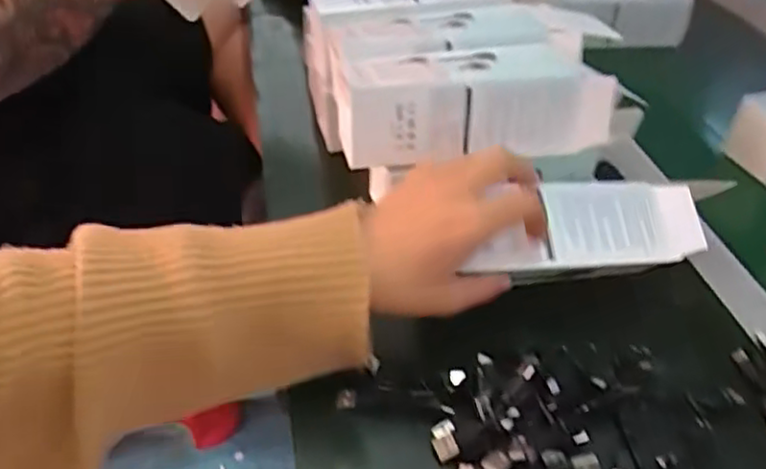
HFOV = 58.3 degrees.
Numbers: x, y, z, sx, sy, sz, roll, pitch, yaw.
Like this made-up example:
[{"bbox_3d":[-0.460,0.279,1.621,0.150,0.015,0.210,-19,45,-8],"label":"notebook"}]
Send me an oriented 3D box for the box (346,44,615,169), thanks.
[{"bbox_3d":[0.067,-0.098,0.490,0.187,0.053,0.064,-5,41,-12],"label":"box"}]

